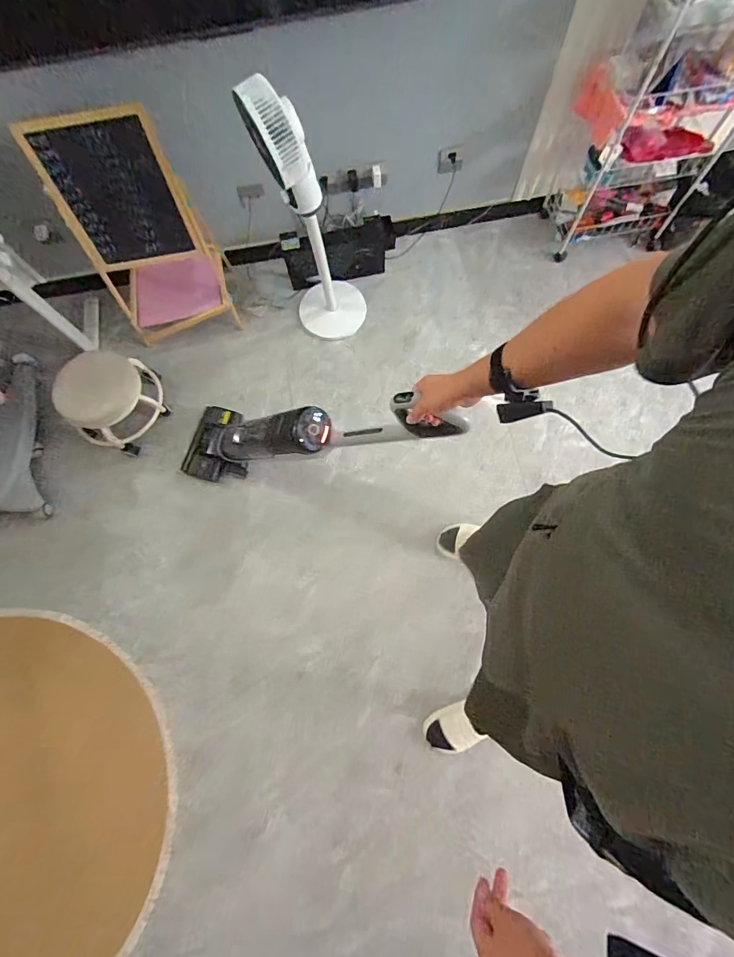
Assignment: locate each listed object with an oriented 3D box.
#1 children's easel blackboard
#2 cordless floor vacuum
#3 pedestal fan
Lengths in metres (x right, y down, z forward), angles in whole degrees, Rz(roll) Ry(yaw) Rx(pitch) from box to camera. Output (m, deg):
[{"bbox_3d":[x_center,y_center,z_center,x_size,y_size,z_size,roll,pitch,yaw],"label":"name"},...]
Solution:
[{"bbox_3d":[-0.830,-0.887,1.566,0.455,0.694,0.313,-11,74,-2],"label":"children's easel blackboard"},{"bbox_3d":[-0.254,-0.125,1.265,0.175,1.210,0.264,31,72,-34],"label":"cordless floor vacuum"},{"bbox_3d":[-0.160,-0.836,1.431,0.293,0.906,0.275,-5,74,0],"label":"pedestal fan"}]

